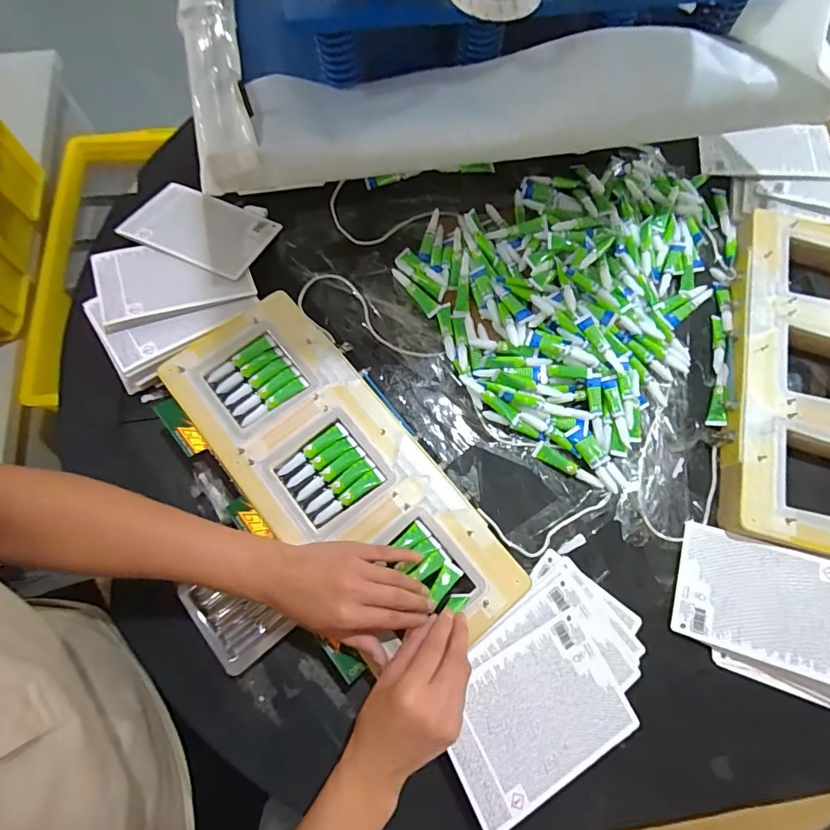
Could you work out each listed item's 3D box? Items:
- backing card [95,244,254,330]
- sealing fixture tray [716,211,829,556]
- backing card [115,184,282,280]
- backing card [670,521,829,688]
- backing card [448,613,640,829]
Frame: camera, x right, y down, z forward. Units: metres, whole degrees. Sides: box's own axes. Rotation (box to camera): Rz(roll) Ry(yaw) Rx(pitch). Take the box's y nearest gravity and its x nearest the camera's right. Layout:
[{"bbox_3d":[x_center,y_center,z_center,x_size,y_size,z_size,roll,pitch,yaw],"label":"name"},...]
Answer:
[{"bbox_3d":[-0.293,-0.168,0.561,0.168,0.010,0.111,-19,67,-16],"label":"backing card"},{"bbox_3d":[0.460,-0.053,0.538,0.173,0.030,0.418,16,70,3],"label":"sealing fixture tray"},{"bbox_3d":[-0.278,-0.243,0.600,0.173,0.009,0.112,23,60,4],"label":"backing card"},{"bbox_3d":[0.382,0.195,0.461,0.221,0.009,0.119,13,70,13],"label":"backing card"},{"bbox_3d":[0.110,0.273,0.421,0.167,0.004,0.113,-22,73,-17],"label":"backing card"}]

